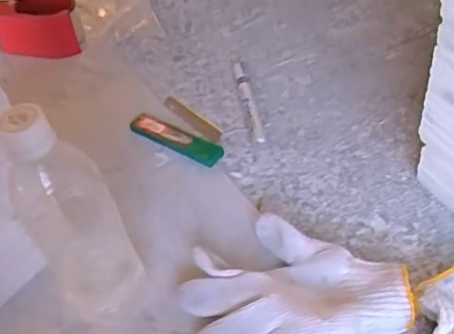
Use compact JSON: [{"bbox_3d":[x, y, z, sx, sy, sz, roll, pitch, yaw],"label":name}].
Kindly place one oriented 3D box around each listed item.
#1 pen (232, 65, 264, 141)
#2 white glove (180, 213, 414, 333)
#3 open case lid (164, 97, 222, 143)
[{"bbox_3d":[0.023,-0.076,0.658,0.013,0.016,0.150,-11,47,-4],"label":"pen"},{"bbox_3d":[0.052,0.096,0.467,0.173,0.039,0.129,-12,47,-4],"label":"white glove"},{"bbox_3d":[-0.039,-0.056,0.668,0.021,0.008,0.097,-37,54,-26],"label":"open case lid"}]

